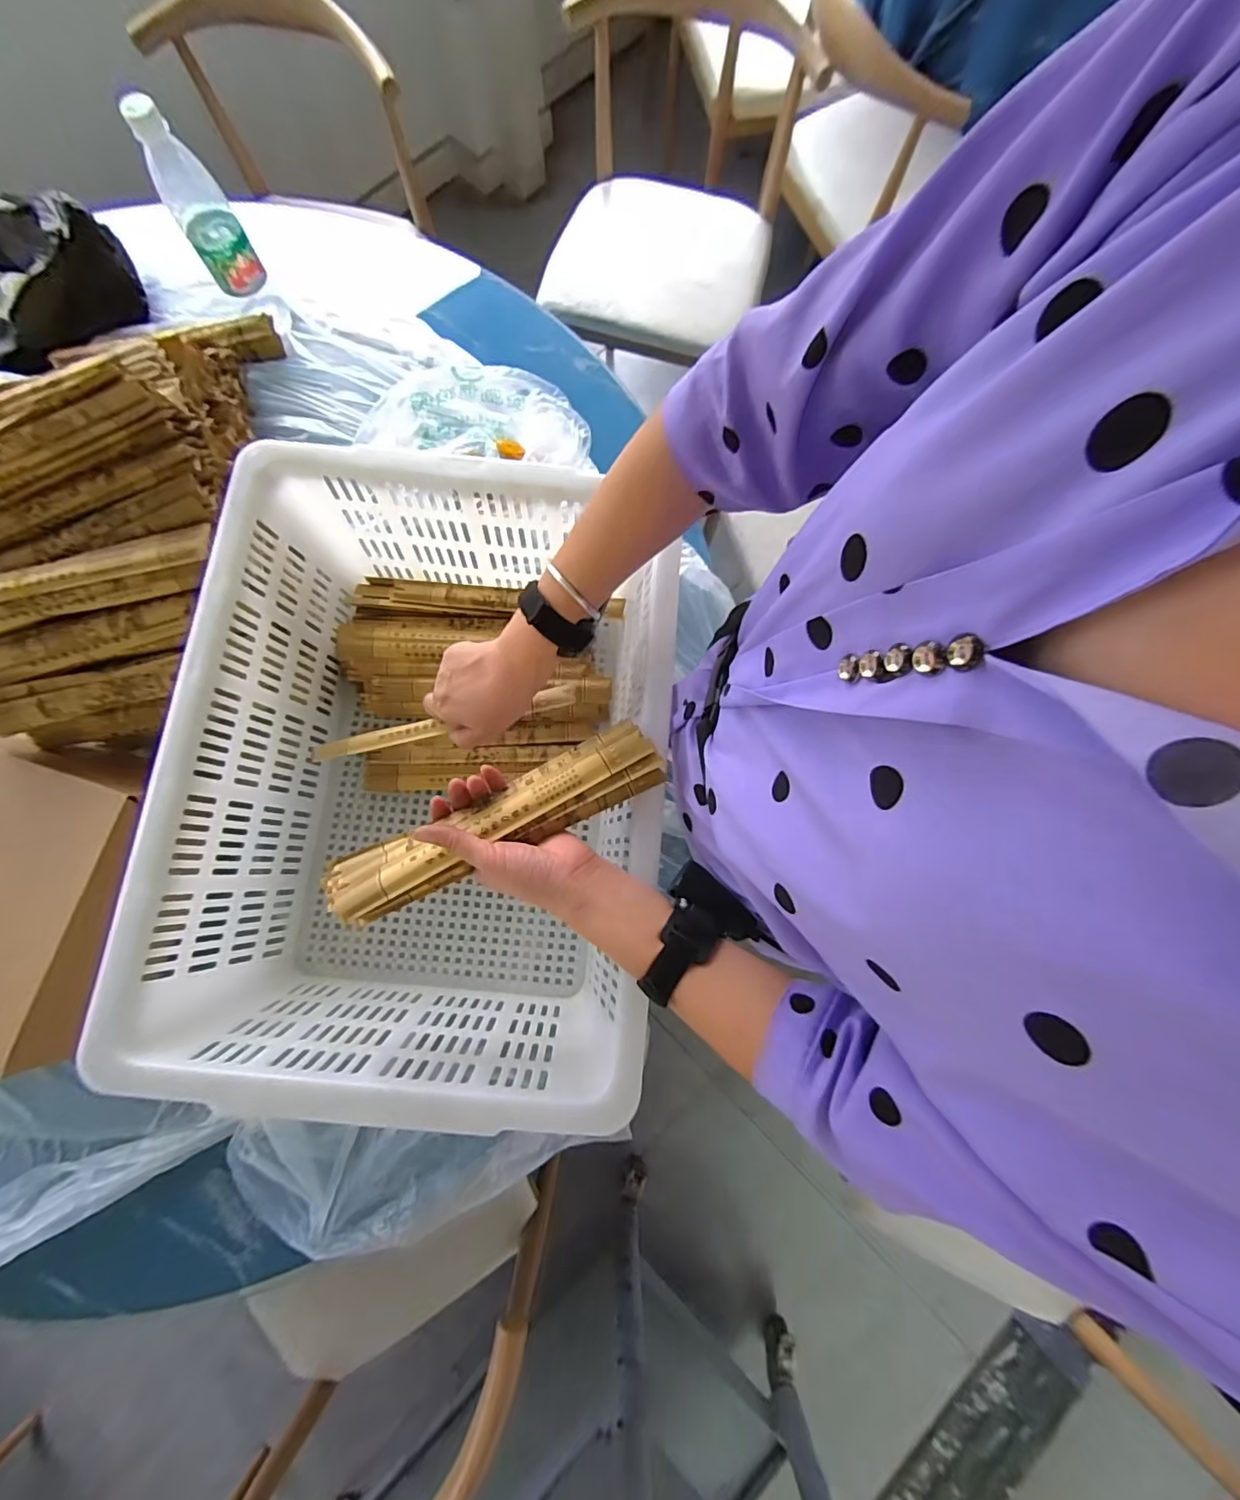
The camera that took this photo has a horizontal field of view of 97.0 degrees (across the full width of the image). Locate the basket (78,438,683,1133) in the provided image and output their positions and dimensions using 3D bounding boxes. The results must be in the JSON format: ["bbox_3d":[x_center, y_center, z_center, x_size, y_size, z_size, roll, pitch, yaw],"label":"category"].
[{"bbox_3d":[-0.172,0.018,0.537,0.386,0.200,0.529,5,79,0],"label":"basket"}]

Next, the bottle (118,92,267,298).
[{"bbox_3d":[-0.492,-0.635,0.638,0.065,0.158,0.054,-33,81,-7],"label":"bottle"}]

